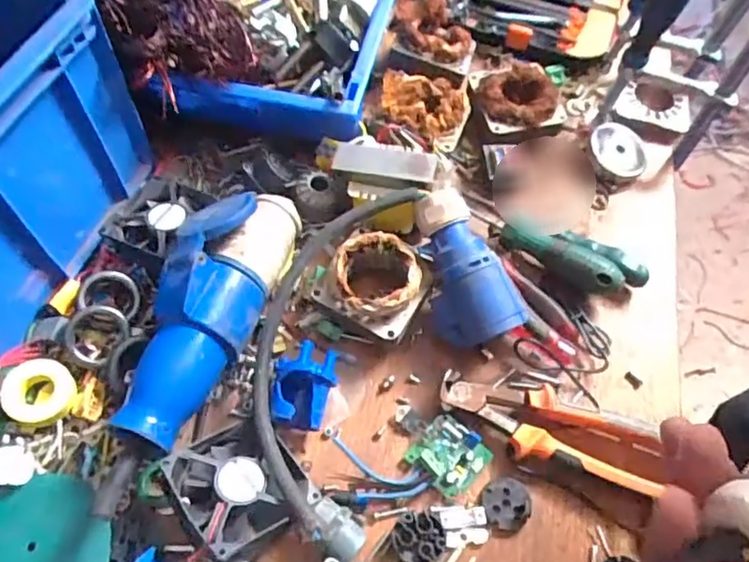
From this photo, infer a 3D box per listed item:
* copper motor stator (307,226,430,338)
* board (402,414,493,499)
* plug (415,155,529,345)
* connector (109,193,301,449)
[{"bbox_3d":[-0.002,0.001,0.489,0.085,0.046,0.076,25,62,13],"label":"copper motor stator"},{"bbox_3d":[0.056,0.129,0.451,0.050,0.015,0.050,38,66,19],"label":"board"},{"bbox_3d":[0.069,-0.015,0.486,0.064,0.054,0.132,-15,84,-10],"label":"plug"},{"bbox_3d":[-0.126,0.009,0.452,0.081,0.060,0.224,18,61,9],"label":"connector"}]

